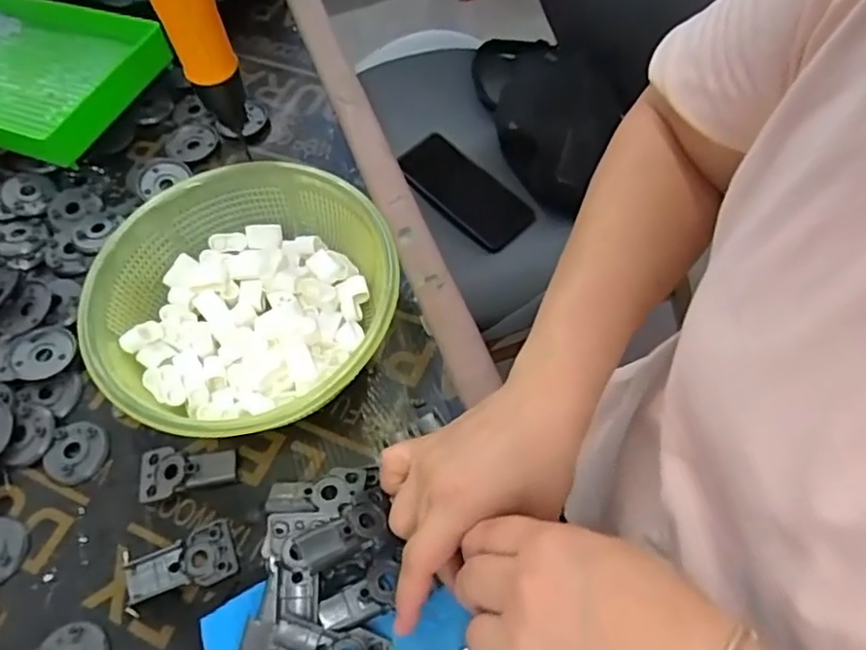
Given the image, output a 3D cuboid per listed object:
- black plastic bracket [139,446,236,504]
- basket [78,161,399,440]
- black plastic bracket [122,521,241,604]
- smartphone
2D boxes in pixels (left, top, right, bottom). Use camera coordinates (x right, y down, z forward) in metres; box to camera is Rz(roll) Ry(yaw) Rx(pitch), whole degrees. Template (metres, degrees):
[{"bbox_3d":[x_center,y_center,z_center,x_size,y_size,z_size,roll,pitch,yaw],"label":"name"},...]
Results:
[{"bbox_3d":[-0.154,0.092,0.397,0.059,0.010,0.031,-5,61,1],"label":"black plastic bracket"},{"bbox_3d":[-0.119,-0.012,0.417,0.192,0.068,0.193,4,61,7],"label":"basket"},{"bbox_3d":[-0.146,0.139,0.369,0.058,0.013,0.033,-21,62,-8],"label":"black plastic bracket"},{"bbox_3d":[0.034,-0.154,0.728,0.078,0.016,0.162,-40,76,-22],"label":"smartphone"}]

